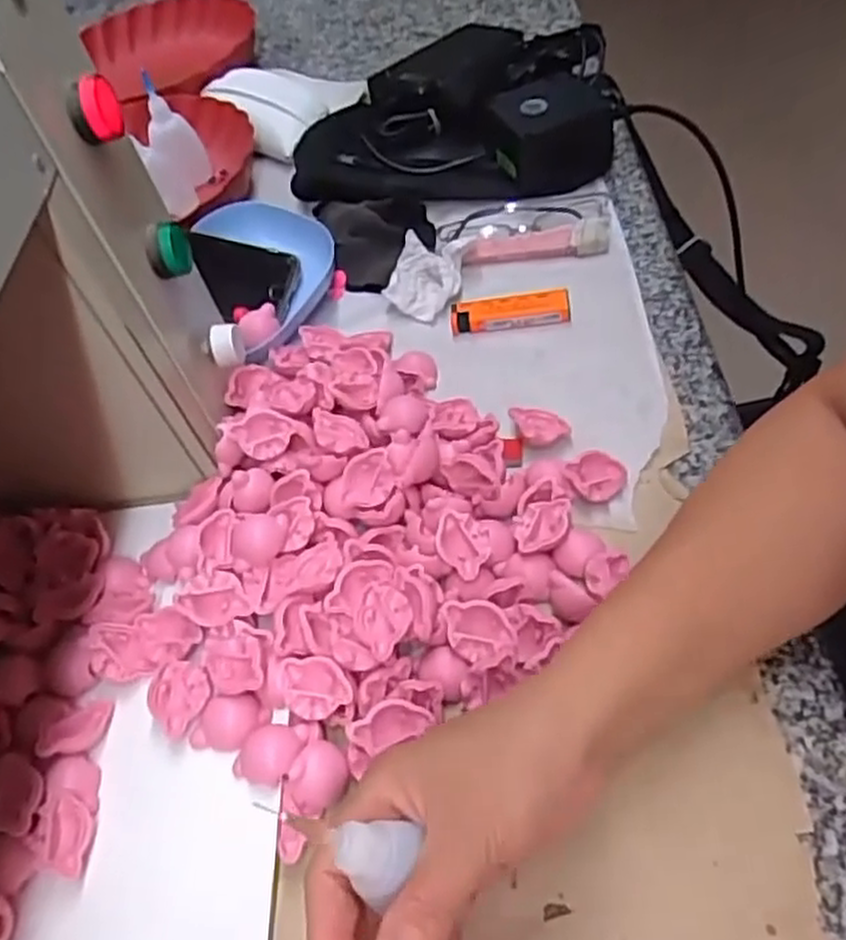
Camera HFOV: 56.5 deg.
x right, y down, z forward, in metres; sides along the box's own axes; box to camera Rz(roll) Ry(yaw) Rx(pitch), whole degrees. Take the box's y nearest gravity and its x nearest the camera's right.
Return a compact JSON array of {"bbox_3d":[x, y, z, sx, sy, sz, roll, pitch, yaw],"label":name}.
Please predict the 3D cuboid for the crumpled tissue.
[{"bbox_3d":[0.003,-0.141,0.567,0.048,0.029,0.059,15,57,23],"label":"crumpled tissue"}]

